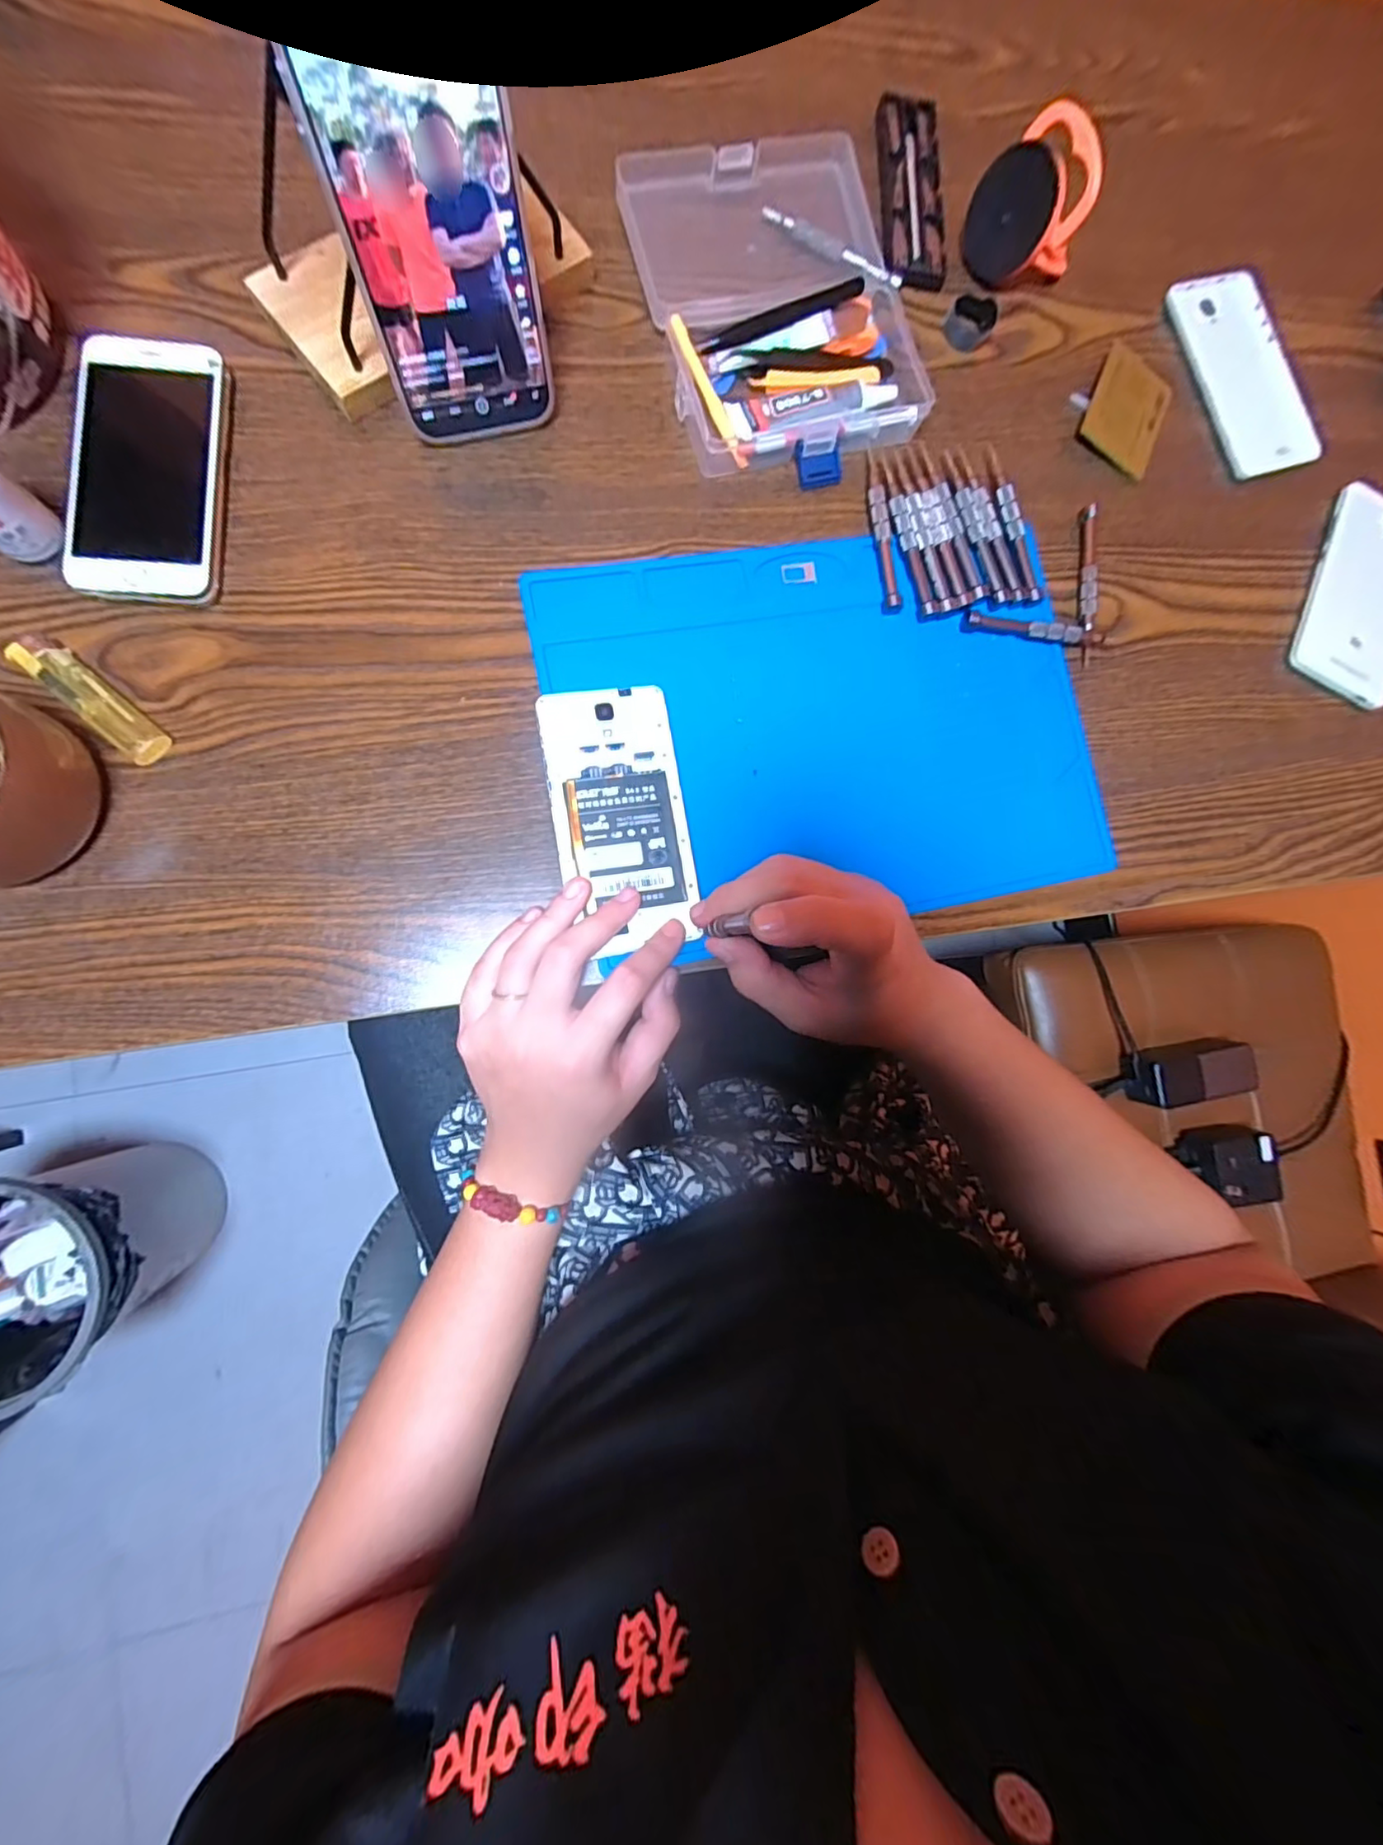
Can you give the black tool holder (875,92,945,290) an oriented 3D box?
[{"bbox_3d":[0.143,-0.478,0.390,0.041,0.011,0.129,1,85,-8],"label":"black tool holder"}]

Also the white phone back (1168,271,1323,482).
[{"bbox_3d":[0.387,-0.386,0.417,0.077,0.008,0.145,-20,88,-10],"label":"white phone back"}]

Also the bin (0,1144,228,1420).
[{"bbox_3d":[-0.815,0.433,0.799,0.258,0.282,0.252,-10,87,-9],"label":"bin"}]

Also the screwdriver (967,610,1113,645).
[{"bbox_3d":[0.215,-0.182,0.371,0.093,0.012,0.011,6,84,-8],"label":"screwdriver"}]

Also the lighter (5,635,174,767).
[{"bbox_3d":[-0.293,-0.109,0.291,0.080,0.009,0.020,42,81,-3],"label":"lighter"}]

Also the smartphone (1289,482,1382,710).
[{"bbox_3d":[0.467,-0.228,0.412,0.071,0.010,0.155,24,82,-6],"label":"smartphone"}]

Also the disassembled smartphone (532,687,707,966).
[{"bbox_3d":[-0.038,-0.056,0.320,0.069,0.006,0.139,-9,86,-9],"label":"disassembled smartphone"}]

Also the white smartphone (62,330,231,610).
[{"bbox_3d":[-0.276,-0.230,0.304,0.066,0.014,0.135,0,85,-8],"label":"white smartphone"}]

